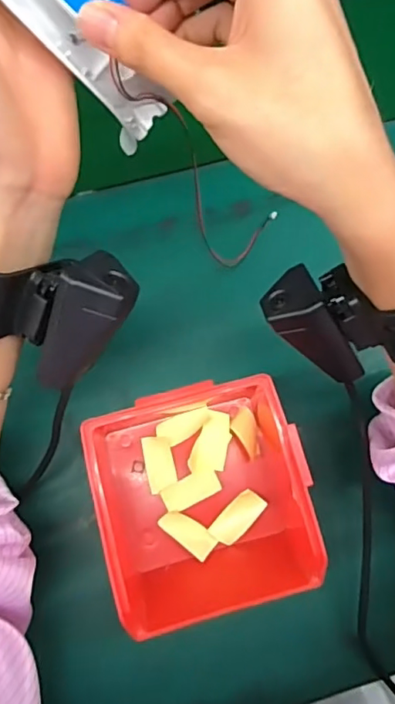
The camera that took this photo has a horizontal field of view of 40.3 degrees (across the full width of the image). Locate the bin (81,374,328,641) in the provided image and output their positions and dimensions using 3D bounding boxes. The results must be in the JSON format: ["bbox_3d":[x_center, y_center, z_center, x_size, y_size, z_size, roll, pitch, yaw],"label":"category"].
[{"bbox_3d":[0.003,0.095,0.345,0.127,0.065,0.136,-13,80,-4],"label":"bin"}]

